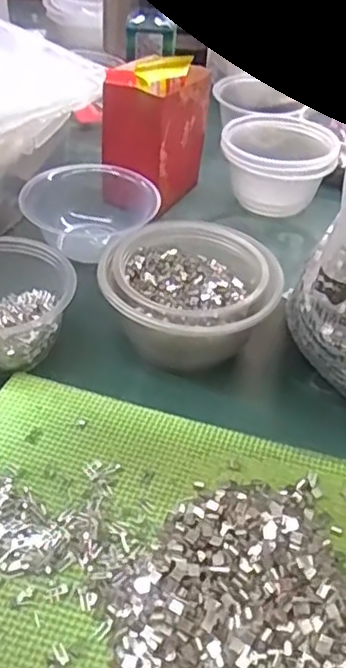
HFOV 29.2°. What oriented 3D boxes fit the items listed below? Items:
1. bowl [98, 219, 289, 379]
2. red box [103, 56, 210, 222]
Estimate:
[{"bbox_3d":[0.014,-0.031,0.521,0.126,0.077,0.120,2,41,-2],"label":"bowl"},{"bbox_3d":[-0.017,-0.199,0.660,0.070,0.134,0.105,21,45,19],"label":"red box"}]

